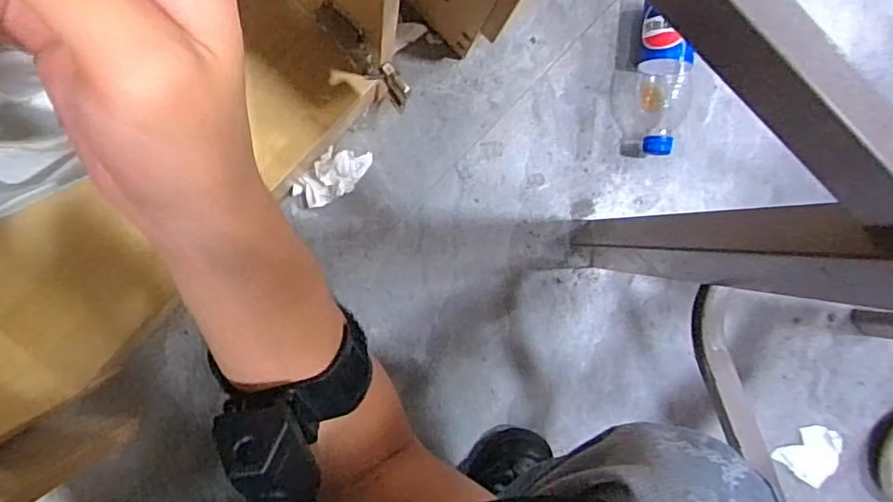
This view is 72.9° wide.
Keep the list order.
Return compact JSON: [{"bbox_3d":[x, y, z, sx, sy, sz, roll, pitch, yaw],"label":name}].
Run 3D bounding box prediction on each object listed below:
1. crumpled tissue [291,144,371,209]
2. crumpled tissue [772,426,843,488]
[{"bbox_3d":[-0.120,-0.080,0.641,0.044,0.020,0.083,44,87,-6],"label":"crumpled tissue"},{"bbox_3d":[0.432,0.236,0.717,0.071,0.011,0.066,37,88,-6],"label":"crumpled tissue"}]

